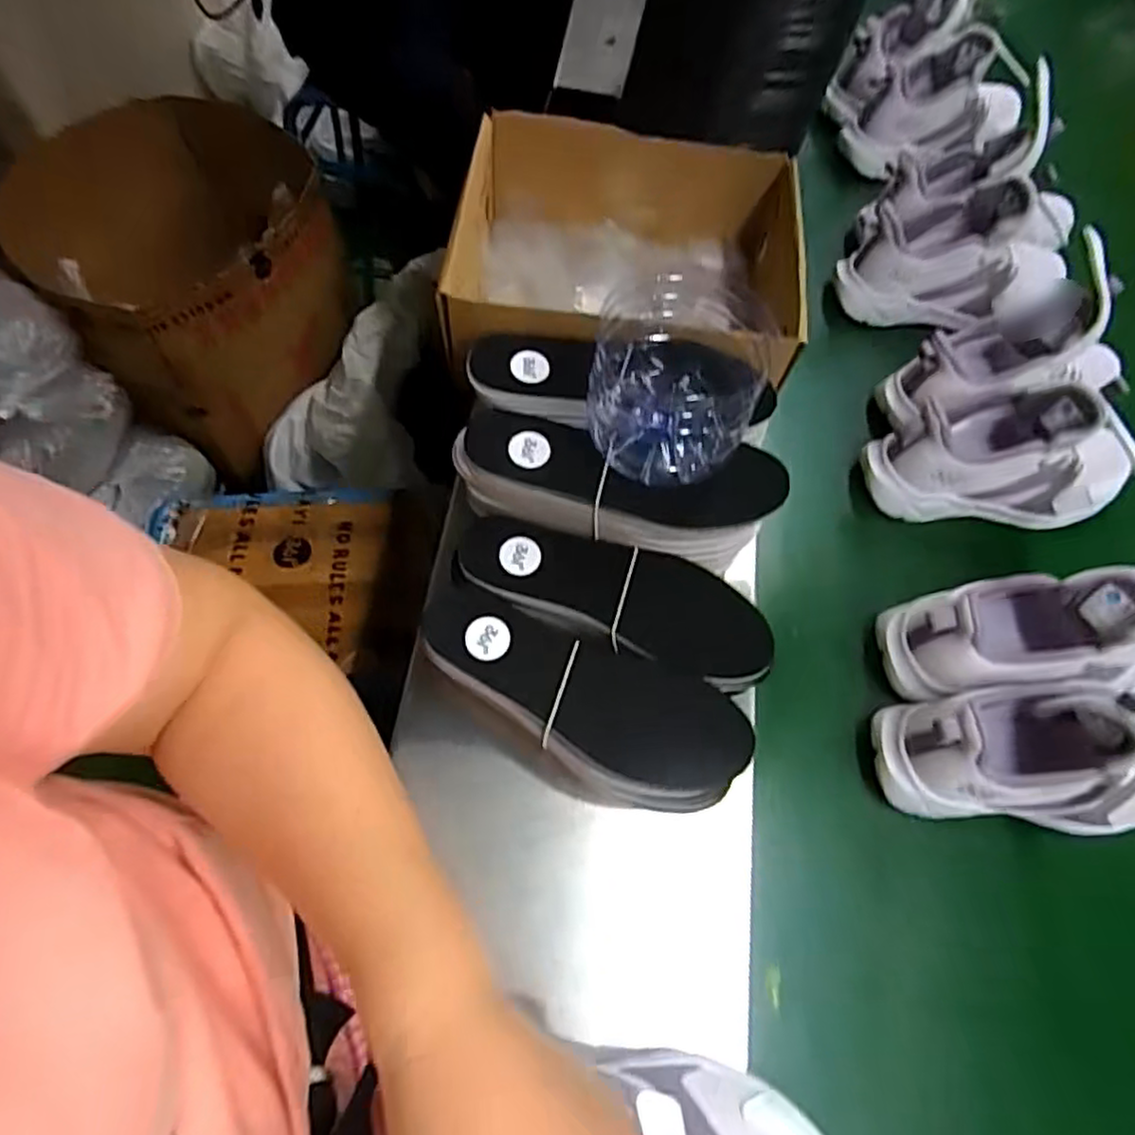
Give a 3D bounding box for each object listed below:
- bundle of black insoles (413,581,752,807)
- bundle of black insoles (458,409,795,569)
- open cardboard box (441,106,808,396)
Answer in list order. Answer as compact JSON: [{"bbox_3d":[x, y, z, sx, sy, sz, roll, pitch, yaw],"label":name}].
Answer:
[{"bbox_3d":[0.004,0.087,0.439,0.207,0.058,0.082,21,63,7],"label":"bundle of black insoles"},{"bbox_3d":[0.032,-0.054,0.469,0.213,0.052,0.064,11,62,2],"label":"bundle of black insoles"},{"bbox_3d":[0.046,-0.245,0.574,0.265,0.100,0.244,9,62,1],"label":"open cardboard box"}]

